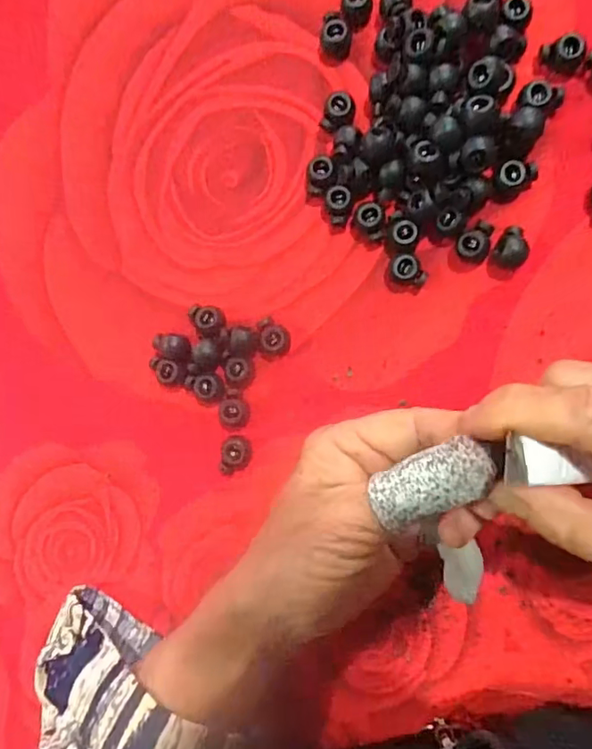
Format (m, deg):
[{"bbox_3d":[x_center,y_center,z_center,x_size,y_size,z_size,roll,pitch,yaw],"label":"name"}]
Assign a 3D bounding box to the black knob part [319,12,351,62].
[{"bbox_3d":[0.019,-0.167,0.259,0.014,0.011,0.019,-7,89,8],"label":"black knob part"}]

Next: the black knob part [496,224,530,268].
[{"bbox_3d":[0.100,-0.058,0.243,0.013,0.014,0.021,18,93,7],"label":"black knob part"}]

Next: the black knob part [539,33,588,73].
[{"bbox_3d":[0.121,-0.146,0.240,0.017,0.013,0.012,2,90,8],"label":"black knob part"}]

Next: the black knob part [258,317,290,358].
[{"bbox_3d":[-0.011,-0.018,0.264,0.015,0.011,0.019,1,90,8],"label":"black knob part"}]

